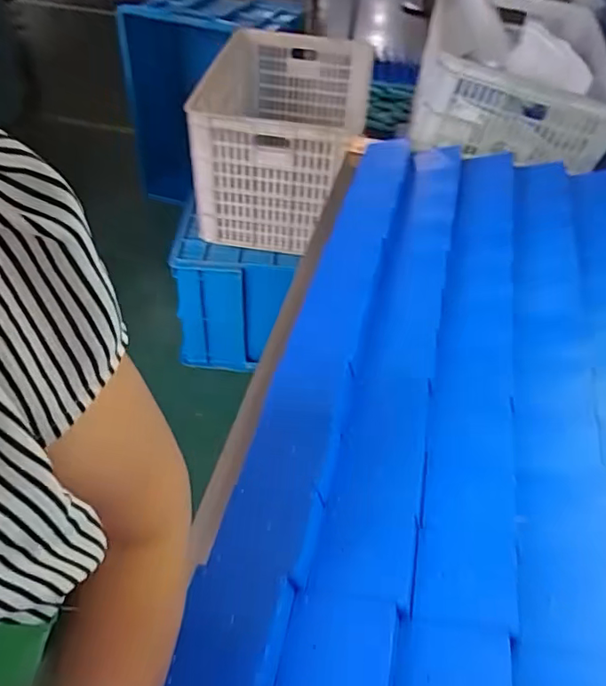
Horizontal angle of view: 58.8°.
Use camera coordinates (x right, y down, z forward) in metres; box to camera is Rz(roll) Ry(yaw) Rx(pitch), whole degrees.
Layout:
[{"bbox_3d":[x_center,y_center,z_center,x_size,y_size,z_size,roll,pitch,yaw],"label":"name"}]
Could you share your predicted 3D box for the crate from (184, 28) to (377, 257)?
[{"bbox_3d":[-0.051,-0.581,1.519,0.392,0.352,0.560,8,49,4],"label":"crate"}]

